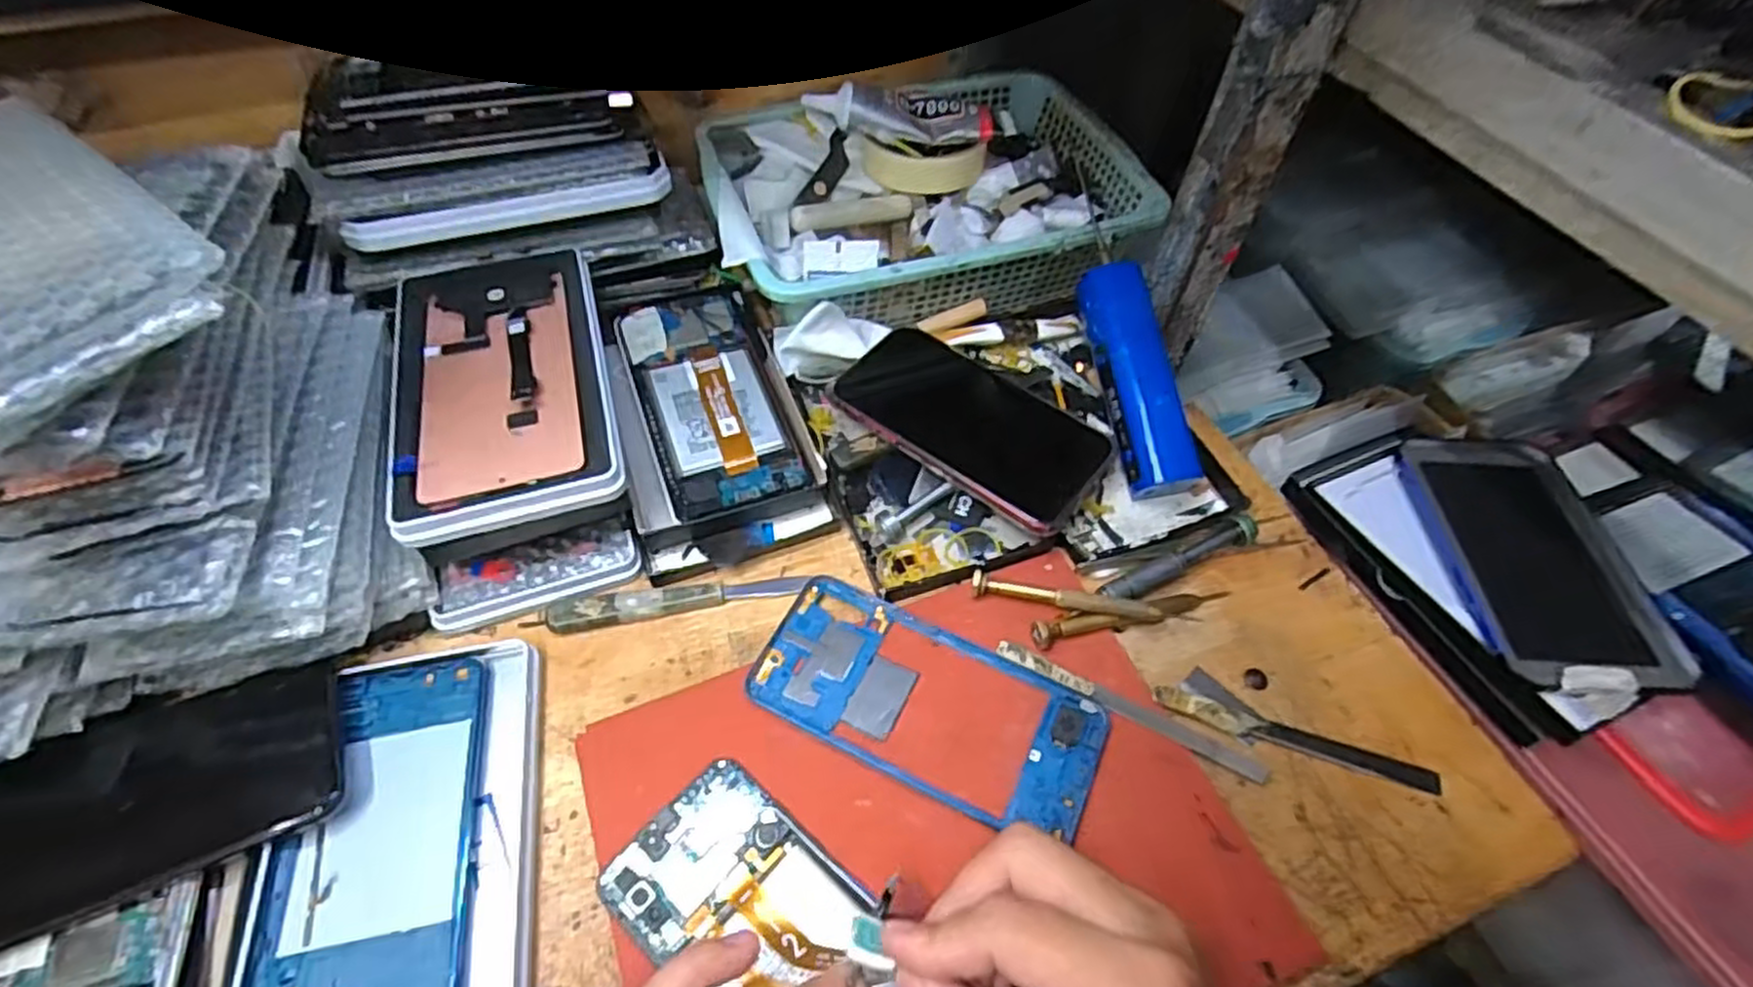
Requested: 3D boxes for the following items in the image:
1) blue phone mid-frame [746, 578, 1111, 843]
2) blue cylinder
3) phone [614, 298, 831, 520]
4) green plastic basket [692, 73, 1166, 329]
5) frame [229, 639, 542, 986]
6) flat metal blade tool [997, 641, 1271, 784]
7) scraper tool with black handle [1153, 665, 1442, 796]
[{"bbox_3d":[0.023,0.096,0.360,0.159,0.004,0.073,22,57,14],"label":"blue phone mid-frame"},{"bbox_3d":[0.145,-0.065,0.437,0.035,0.030,0.136,-8,75,-10],"label":"blue cylinder"},{"bbox_3d":[-0.094,-0.056,0.447,0.079,0.008,0.158,-17,59,-16],"label":"phone"},{"bbox_3d":[0.029,-0.205,0.517,0.271,0.066,0.195,-12,56,-10],"label":"green plastic basket"},{"bbox_3d":[-0.192,0.149,0.314,0.103,0.018,0.182,-9,55,-9],"label":"frame"},{"bbox_3d":[0.117,0.099,0.359,0.127,0.004,0.009,24,57,15],"label":"flat metal blade tool"},{"bbox_3d":[0.194,0.112,0.365,0.125,0.011,0.026,21,56,13],"label":"scraper tool with black handle"}]

